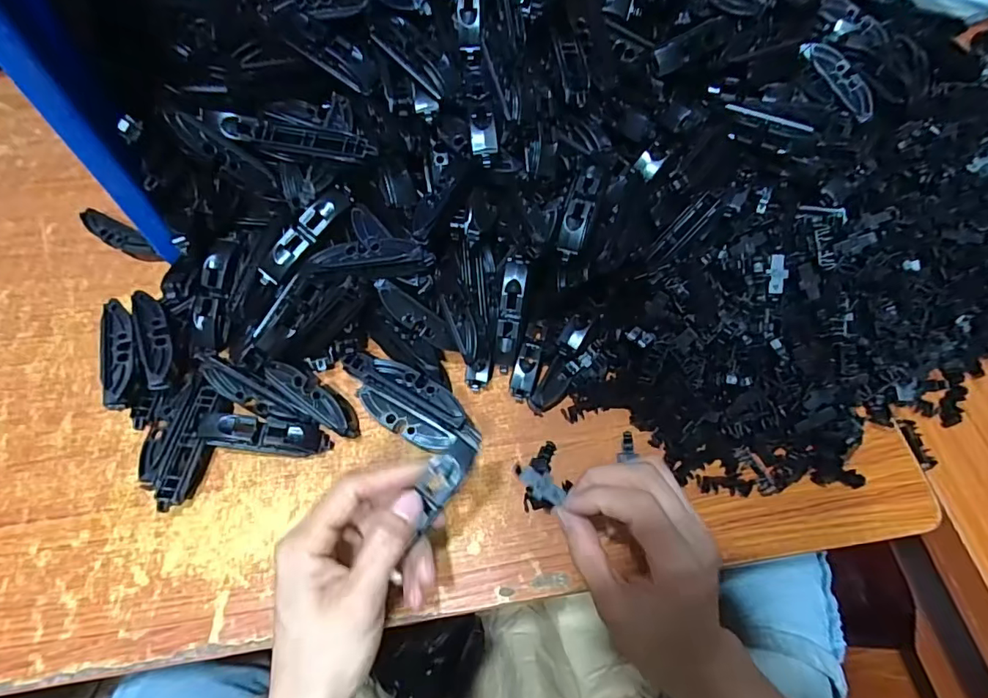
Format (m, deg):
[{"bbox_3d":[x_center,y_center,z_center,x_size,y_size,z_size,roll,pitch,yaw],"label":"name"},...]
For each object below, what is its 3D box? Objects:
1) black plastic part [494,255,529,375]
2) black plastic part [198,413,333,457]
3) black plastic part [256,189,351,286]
[{"bbox_3d":[0.012,-0.023,0.358,0.018,0.020,0.081,7,105,3],"label":"black plastic part"},{"bbox_3d":[-0.145,0.056,0.329,0.078,0.014,0.022,11,61,-14],"label":"black plastic part"},{"bbox_3d":[-0.123,-0.074,0.335,0.017,0.018,0.076,37,83,17],"label":"black plastic part"}]

